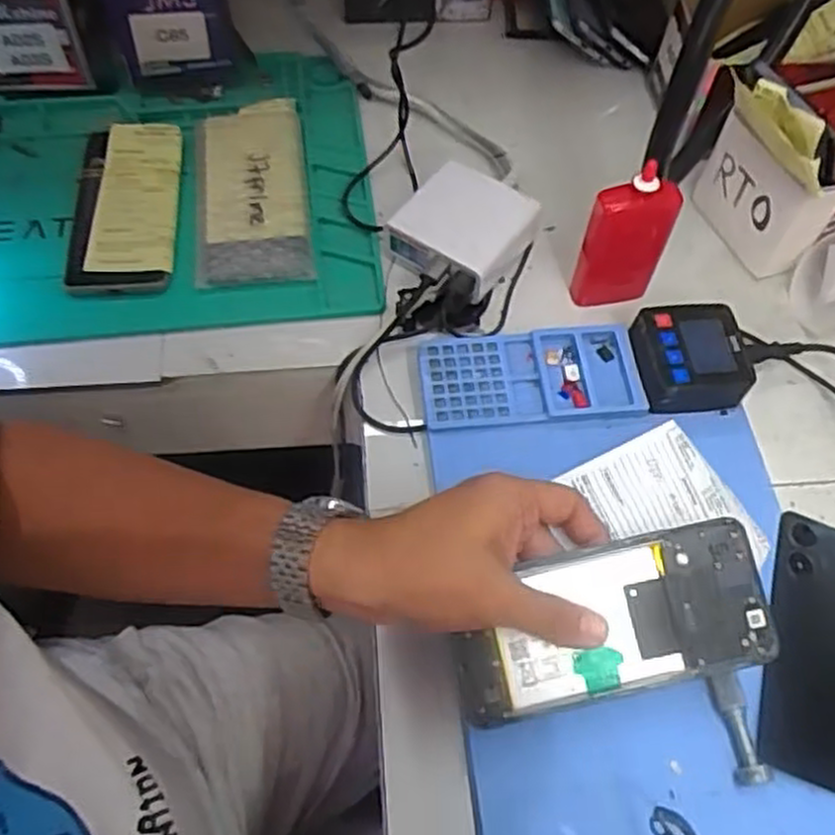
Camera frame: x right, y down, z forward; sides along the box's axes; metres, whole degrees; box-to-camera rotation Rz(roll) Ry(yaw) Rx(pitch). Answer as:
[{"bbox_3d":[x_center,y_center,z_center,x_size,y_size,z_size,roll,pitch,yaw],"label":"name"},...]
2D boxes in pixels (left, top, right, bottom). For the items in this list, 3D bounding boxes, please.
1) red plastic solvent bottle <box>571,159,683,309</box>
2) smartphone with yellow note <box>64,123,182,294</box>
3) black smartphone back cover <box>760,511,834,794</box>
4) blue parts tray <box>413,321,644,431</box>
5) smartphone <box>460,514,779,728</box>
[{"bbox_3d":[0.146,-0.122,0.542,0.055,0.117,0.019,-6,61,-8],"label":"red plastic solvent bottle"},{"bbox_3d":[-0.231,-0.169,0.607,0.084,0.008,0.168,-4,60,-7],"label":"smartphone with yellow note"},{"bbox_3d":[0.244,0.135,0.457,0.075,0.010,0.160,19,60,6],"label":"black smartphone back cover"},{"bbox_3d":[0.079,-0.028,0.533,0.149,0.015,0.069,-2,60,-6],"label":"blue parts tray"},{"bbox_3d":[0.099,0.103,0.394,0.160,0.006,0.073,-12,77,-4],"label":"smartphone"}]

